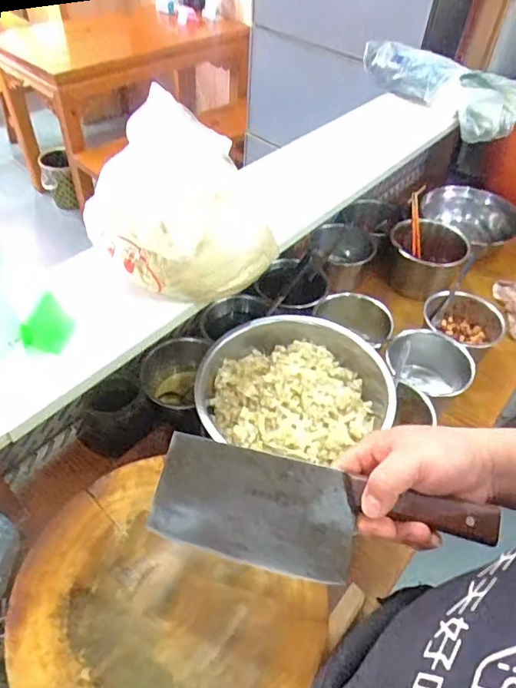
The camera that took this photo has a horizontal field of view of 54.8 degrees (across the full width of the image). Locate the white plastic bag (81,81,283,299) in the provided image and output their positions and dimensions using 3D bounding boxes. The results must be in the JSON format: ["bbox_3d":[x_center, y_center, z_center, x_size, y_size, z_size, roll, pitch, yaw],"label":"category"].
[{"bbox_3d":[-0.092,-0.175,0.574,0.185,0.182,0.185,-24,53,-24],"label":"white plastic bag"}]

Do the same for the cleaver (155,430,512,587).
[{"bbox_3d":[0.043,0.147,0.416,0.276,0.015,0.090,10,73,15],"label":"cleaver"}]

